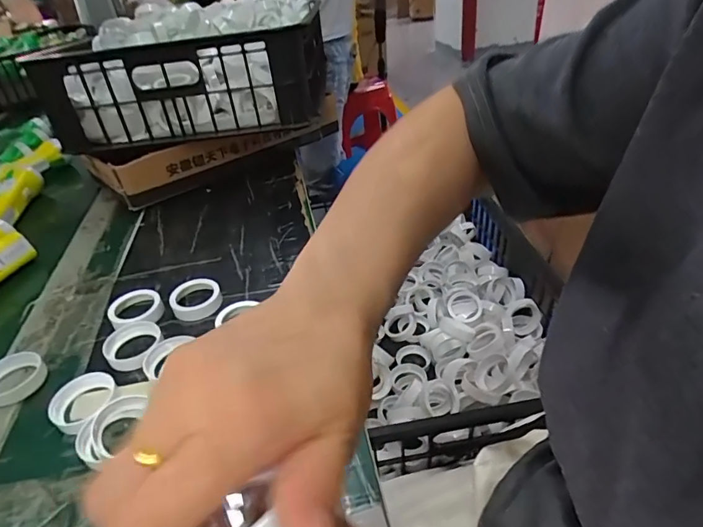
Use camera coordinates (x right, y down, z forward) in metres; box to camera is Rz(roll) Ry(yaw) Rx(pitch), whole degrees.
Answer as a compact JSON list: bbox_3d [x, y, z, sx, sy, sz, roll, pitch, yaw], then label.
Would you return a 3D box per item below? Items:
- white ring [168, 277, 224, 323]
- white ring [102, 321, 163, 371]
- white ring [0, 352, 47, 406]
[{"bbox_3d":[-0.171,0.037,0.505,0.054,0.017,0.053,-4,36,3],"label":"white ring"},{"bbox_3d":[-0.215,0.081,0.455,0.052,0.016,0.055,-4,36,3],"label":"white ring"},{"bbox_3d":[-0.321,0.108,0.434,0.050,0.016,0.053,-4,36,3],"label":"white ring"}]

